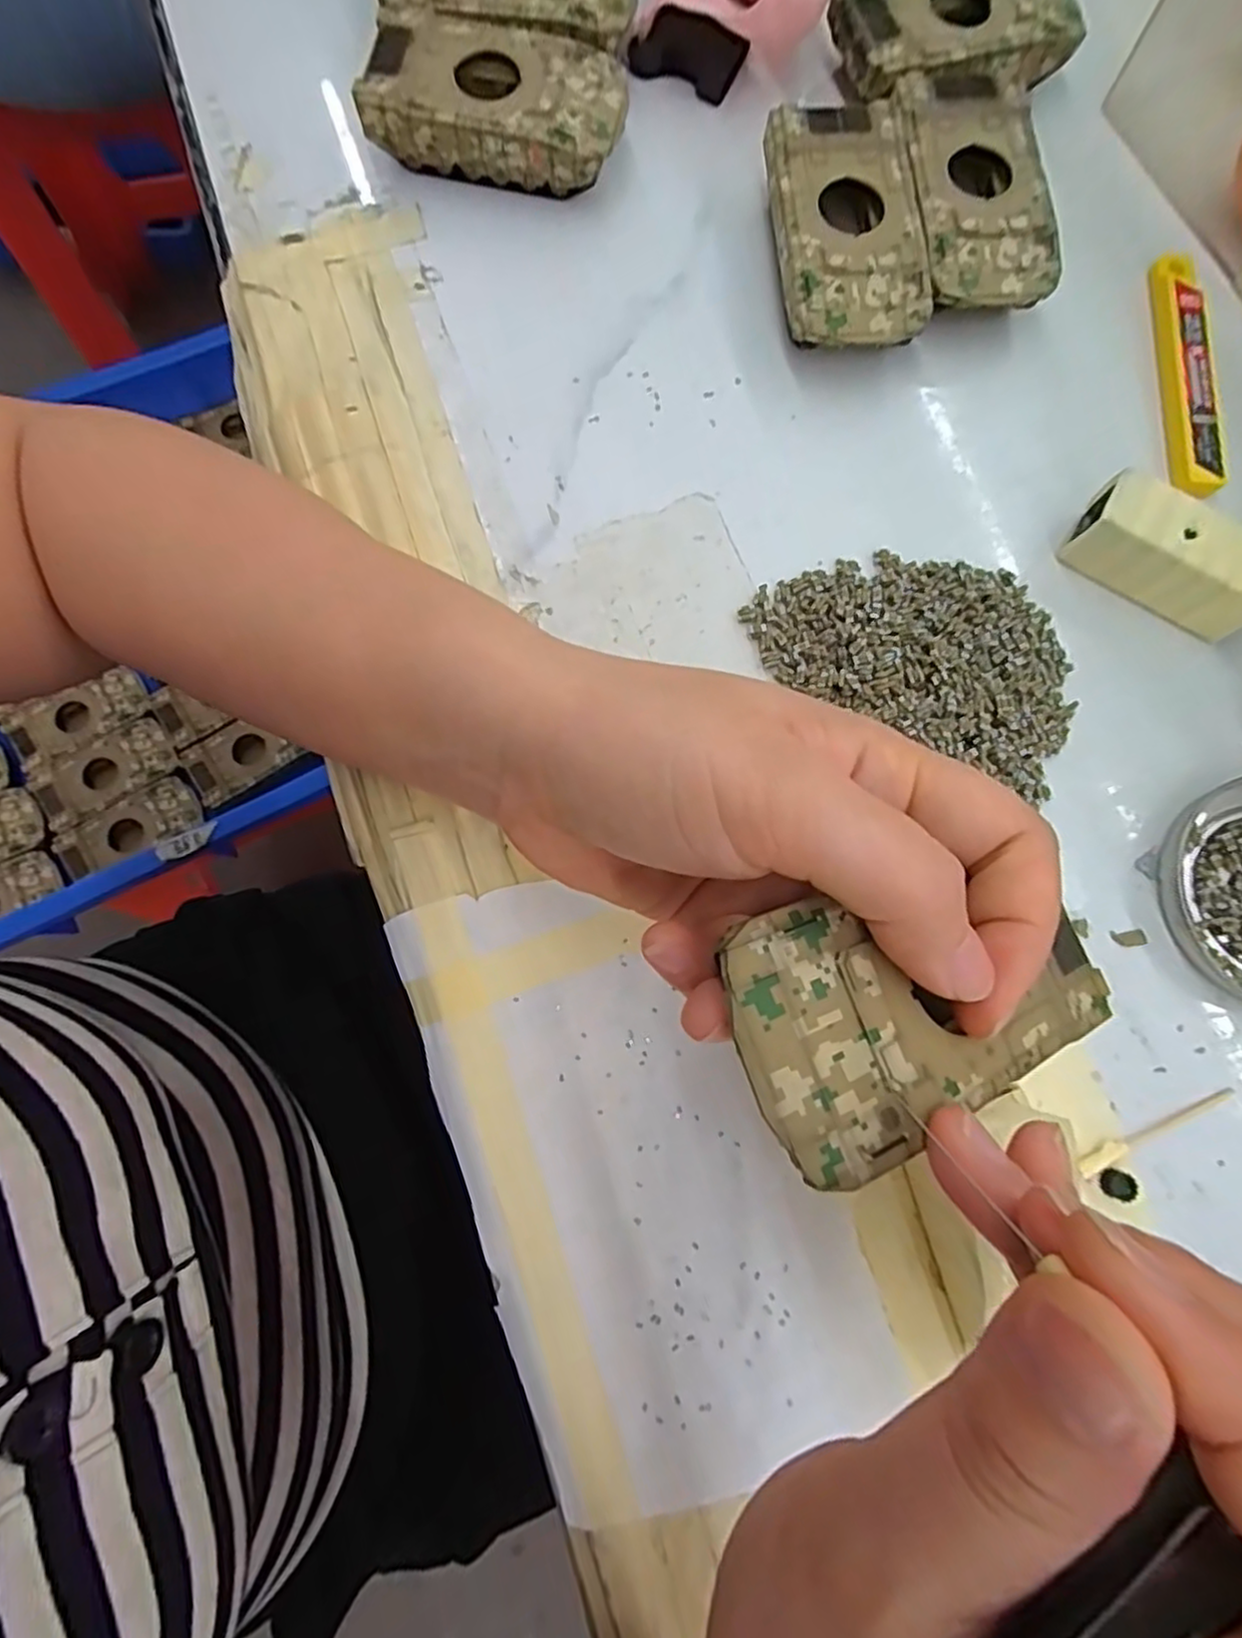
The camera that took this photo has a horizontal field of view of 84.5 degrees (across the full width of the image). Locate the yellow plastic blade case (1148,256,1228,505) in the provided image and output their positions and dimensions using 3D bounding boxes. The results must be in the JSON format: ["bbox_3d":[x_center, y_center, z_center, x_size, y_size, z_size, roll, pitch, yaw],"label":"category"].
[{"bbox_3d":[0.216,-0.173,0.262,0.018,0.006,0.104,1,80,-1],"label":"yellow plastic blade case"}]

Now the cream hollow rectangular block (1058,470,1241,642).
[{"bbox_3d":[0.193,-0.093,0.239,0.068,0.028,0.028,26,80,4],"label":"cream hollow rectangular block"}]

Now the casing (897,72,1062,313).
[{"bbox_3d":[0.133,-0.238,0.264,0.052,0.023,0.095,-6,80,-2],"label":"casing"}]

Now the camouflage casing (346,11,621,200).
[{"bbox_3d":[-0.046,-0.278,0.268,0.093,0.027,0.052,11,80,1],"label":"camouflage casing"}]

